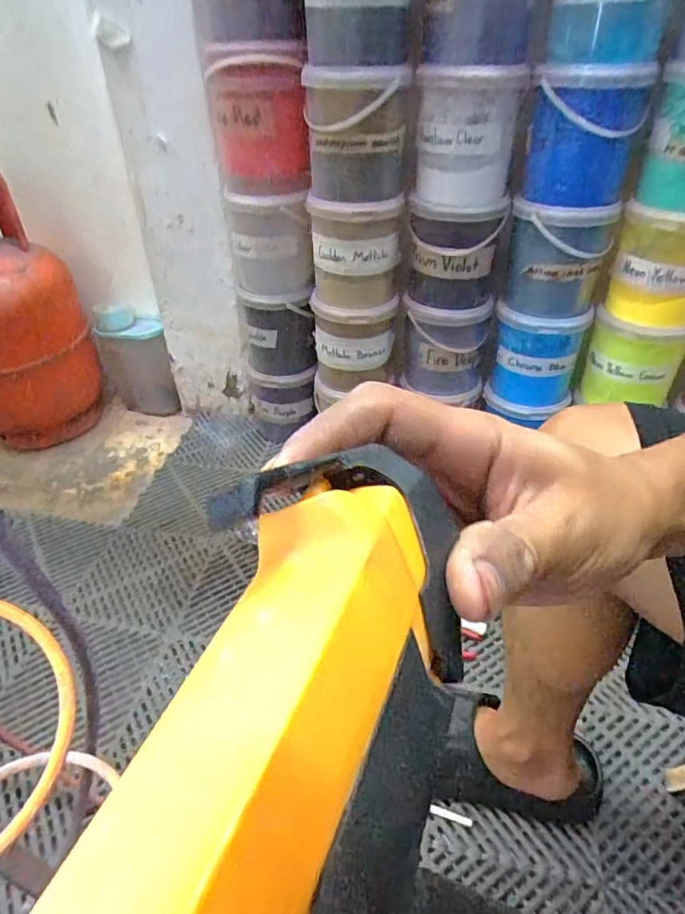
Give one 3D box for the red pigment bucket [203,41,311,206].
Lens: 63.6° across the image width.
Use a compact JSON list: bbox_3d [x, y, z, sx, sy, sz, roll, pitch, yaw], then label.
[{"bbox_3d":[-0.135,-0.545,0.908,0.153,0.211,0.149,-7,38,-7],"label":"red pigment bucket"}]

